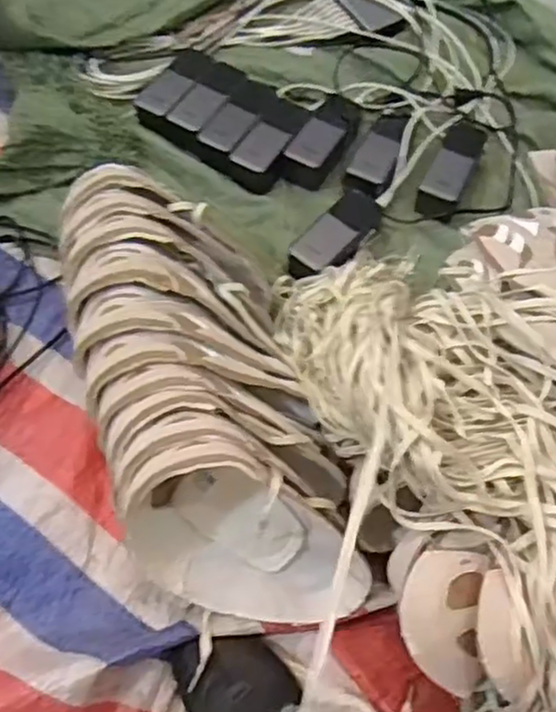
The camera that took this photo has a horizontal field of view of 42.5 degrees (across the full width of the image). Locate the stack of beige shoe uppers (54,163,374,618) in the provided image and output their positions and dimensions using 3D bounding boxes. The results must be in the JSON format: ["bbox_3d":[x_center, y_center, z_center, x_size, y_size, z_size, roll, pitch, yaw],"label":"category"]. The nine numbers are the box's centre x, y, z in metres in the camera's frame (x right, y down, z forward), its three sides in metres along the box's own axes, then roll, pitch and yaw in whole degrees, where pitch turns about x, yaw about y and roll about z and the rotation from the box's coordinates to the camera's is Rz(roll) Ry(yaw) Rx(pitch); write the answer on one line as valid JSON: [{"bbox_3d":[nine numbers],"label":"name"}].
[{"bbox_3d":[-0.082,0.026,0.726,0.215,0.133,0.494,-16,65,-9],"label":"stack of beige shoe uppers"}]

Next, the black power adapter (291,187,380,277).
[{"bbox_3d":[0.071,-0.145,0.863,0.062,0.045,0.140,40,69,17],"label":"black power adapter"}]

